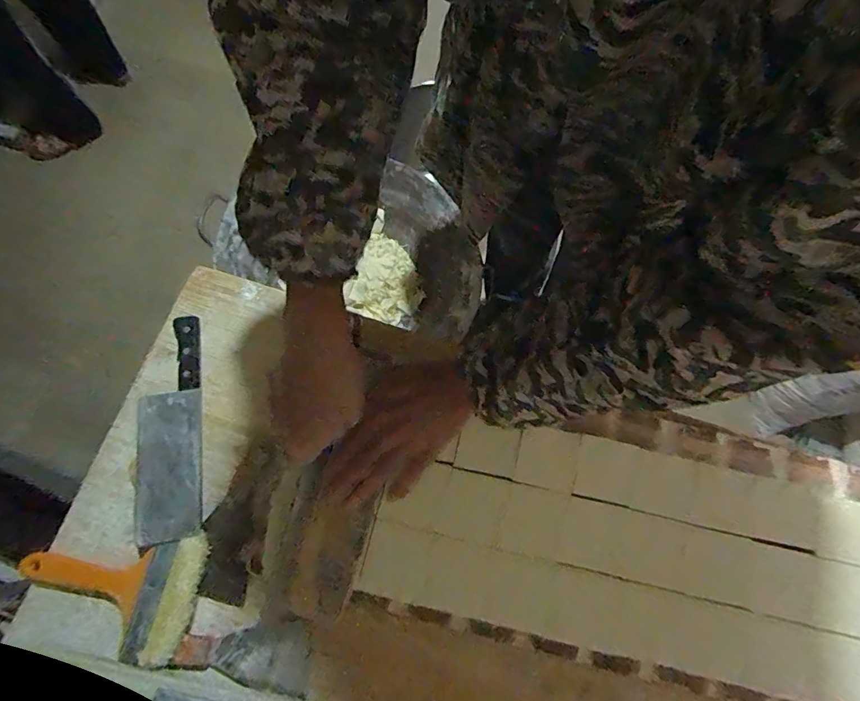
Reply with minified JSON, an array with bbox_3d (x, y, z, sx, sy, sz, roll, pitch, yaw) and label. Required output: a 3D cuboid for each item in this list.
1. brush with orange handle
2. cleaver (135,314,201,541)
[{"bbox_3d":[-0.355,0.255,0.488,0.200,0.018,0.126,11,75,4],"label":"brush with orange handle"},{"bbox_3d":[-0.320,0.088,0.541,0.076,0.017,0.263,-9,74,-2],"label":"cleaver"}]

